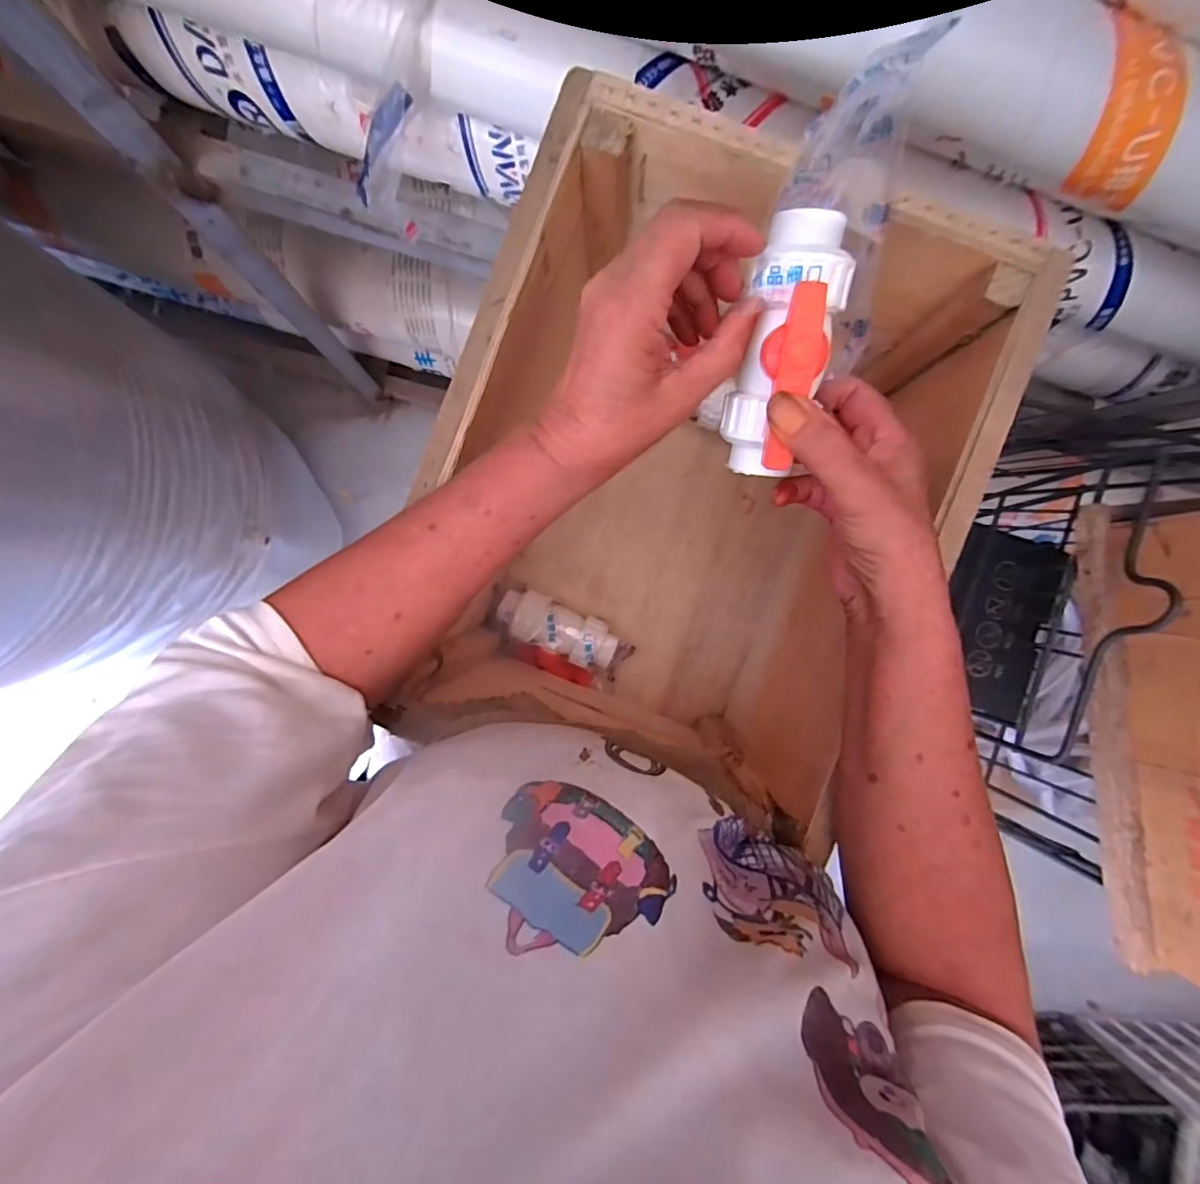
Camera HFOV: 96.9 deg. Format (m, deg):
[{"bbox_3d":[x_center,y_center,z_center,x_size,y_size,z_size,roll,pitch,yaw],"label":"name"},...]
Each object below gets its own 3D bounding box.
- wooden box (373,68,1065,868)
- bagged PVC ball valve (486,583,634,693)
[{"bbox_3d":[0.055,-0.067,0.423,0.316,0.285,0.371,17,89,-8],"label":"wooden box"},{"bbox_3d":[-0.042,0.047,0.521,0.144,0.040,0.067,26,88,-8],"label":"bagged PVC ball valve"}]

